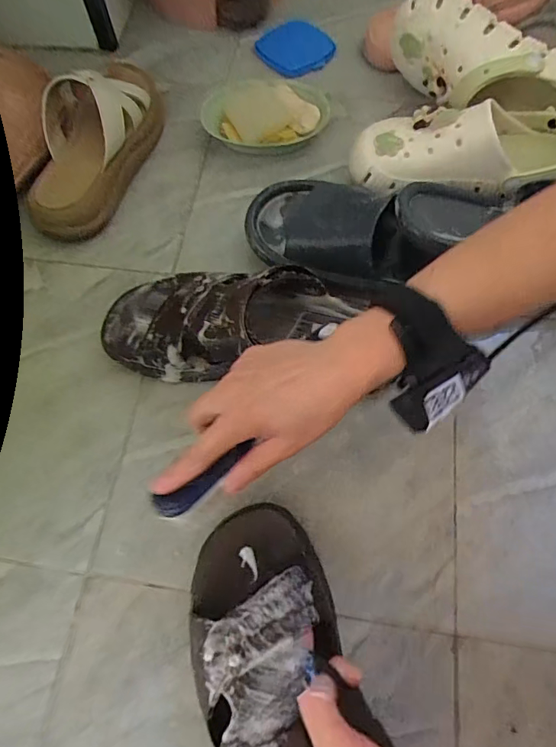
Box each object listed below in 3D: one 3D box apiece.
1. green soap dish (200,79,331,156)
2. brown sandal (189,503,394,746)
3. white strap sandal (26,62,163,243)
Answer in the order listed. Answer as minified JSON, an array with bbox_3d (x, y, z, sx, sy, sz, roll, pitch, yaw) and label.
[{"bbox_3d":[-0.013,-0.309,0.571,0.151,0.036,0.107,-14,67,-5],"label":"green soap dish"},{"bbox_3d":[0.003,0.232,0.308,0.101,0.111,0.272,-12,72,-4],"label":"brown sandal"},{"bbox_3d":[-0.199,-0.272,0.539,0.102,0.080,0.253,5,67,3],"label":"white strap sandal"}]

